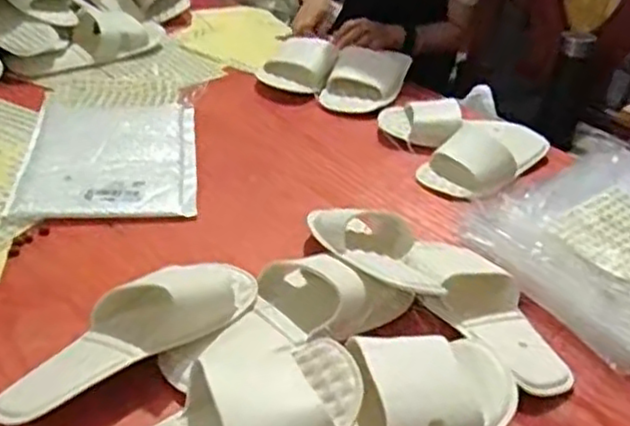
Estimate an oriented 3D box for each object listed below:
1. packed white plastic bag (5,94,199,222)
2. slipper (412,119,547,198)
[{"bbox_3d":[-0.274,-0.083,0.960,0.217,0.011,0.281,-1,37,-10],"label":"packed white plastic bag"},{"bbox_3d":[0.247,-0.092,1.024,0.114,0.071,0.205,30,42,29],"label":"slipper"}]

